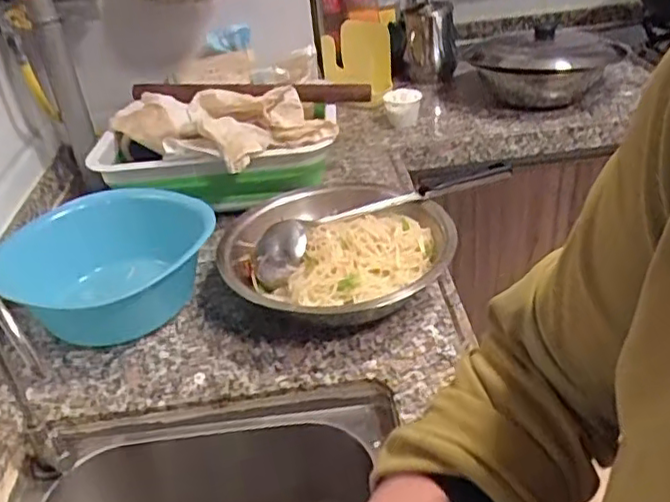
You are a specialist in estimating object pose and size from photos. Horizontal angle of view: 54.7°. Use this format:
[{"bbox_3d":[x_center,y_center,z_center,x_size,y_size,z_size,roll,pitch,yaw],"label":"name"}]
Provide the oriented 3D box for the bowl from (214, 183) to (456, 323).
[{"bbox_3d":[0.004,0.003,0.790,0.267,0.079,0.269,-4,32,3],"label":"bowl"}]

